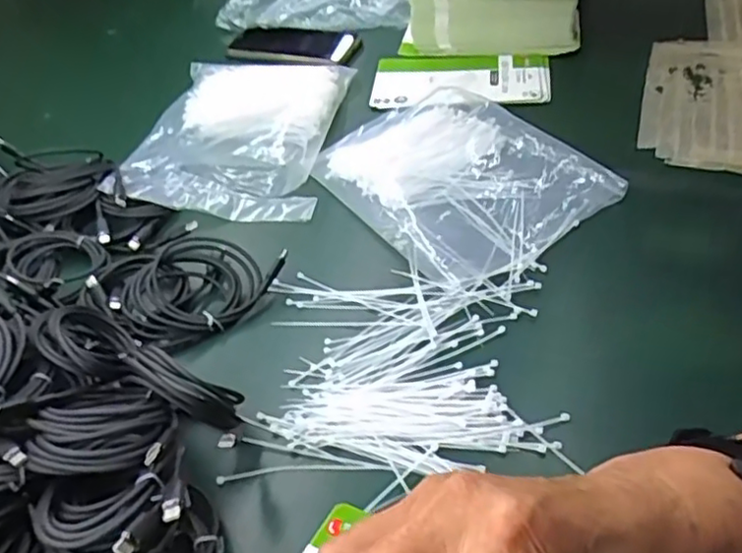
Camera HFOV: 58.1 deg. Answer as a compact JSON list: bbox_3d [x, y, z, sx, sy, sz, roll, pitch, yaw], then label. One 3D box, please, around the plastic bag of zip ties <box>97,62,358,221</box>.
[{"bbox_3d":[-0.135,-0.156,0.680,0.189,0.027,0.251,4,45,11],"label":"plastic bag of zip ties"}]

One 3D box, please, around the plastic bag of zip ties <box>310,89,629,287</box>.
[{"bbox_3d":[0.070,-0.097,0.601,0.178,0.025,0.242,-30,48,-22],"label":"plastic bag of zip ties"}]

